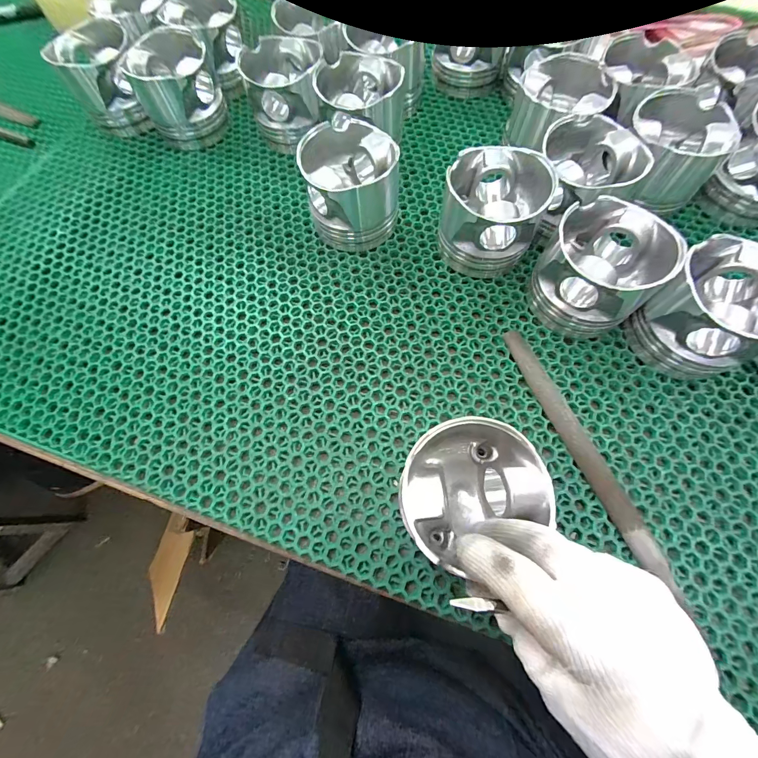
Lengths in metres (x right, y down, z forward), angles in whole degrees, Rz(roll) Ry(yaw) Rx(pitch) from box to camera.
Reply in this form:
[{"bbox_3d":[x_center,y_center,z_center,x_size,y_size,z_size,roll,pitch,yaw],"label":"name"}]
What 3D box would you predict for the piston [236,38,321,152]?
[{"bbox_3d":[-0.104,-0.314,0.395,0.088,0.069,0.093,-5,69,0],"label":"piston"}]

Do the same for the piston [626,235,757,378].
[{"bbox_3d":[0.259,-0.053,0.274,0.084,0.074,0.082,-1,69,2],"label":"piston"}]

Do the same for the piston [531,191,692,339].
[{"bbox_3d":[0.180,-0.089,0.293,0.084,0.072,0.082,-1,69,2],"label":"piston"}]

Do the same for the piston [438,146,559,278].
[{"bbox_3d":[0.102,-0.150,0.319,0.086,0.073,0.084,-1,69,2],"label":"piston"}]

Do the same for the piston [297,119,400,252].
[{"bbox_3d":[-0.025,-0.182,0.337,0.084,0.073,0.082,1,69,3],"label":"piston"}]

